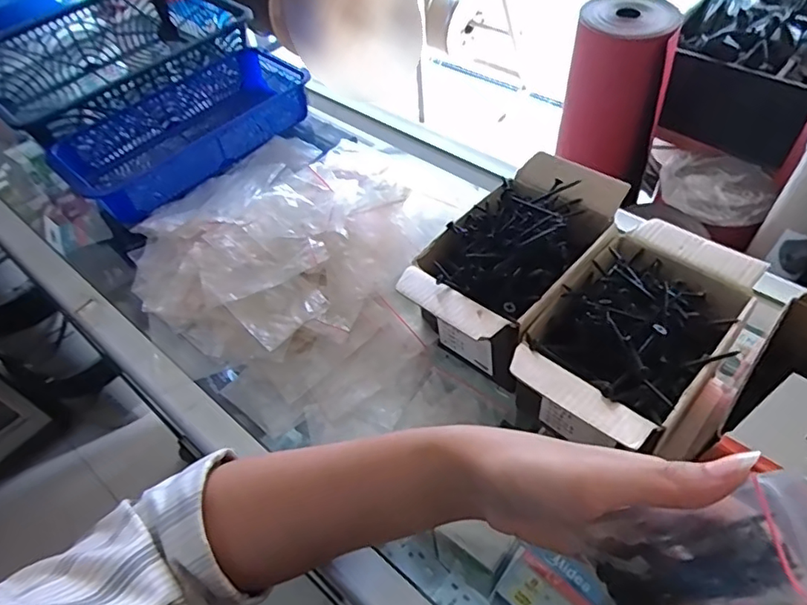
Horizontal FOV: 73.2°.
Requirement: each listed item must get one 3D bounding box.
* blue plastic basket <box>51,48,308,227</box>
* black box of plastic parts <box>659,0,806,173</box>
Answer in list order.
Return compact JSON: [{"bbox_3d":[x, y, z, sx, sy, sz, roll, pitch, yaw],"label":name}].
[{"bbox_3d":[-0.224,-0.188,0.598,0.250,0.060,0.125,-39,58,-23],"label":"blue plastic basket"},{"bbox_3d":[1.015,-0.718,1.517,0.387,0.267,0.659,28,59,25],"label":"black box of plastic parts"}]

